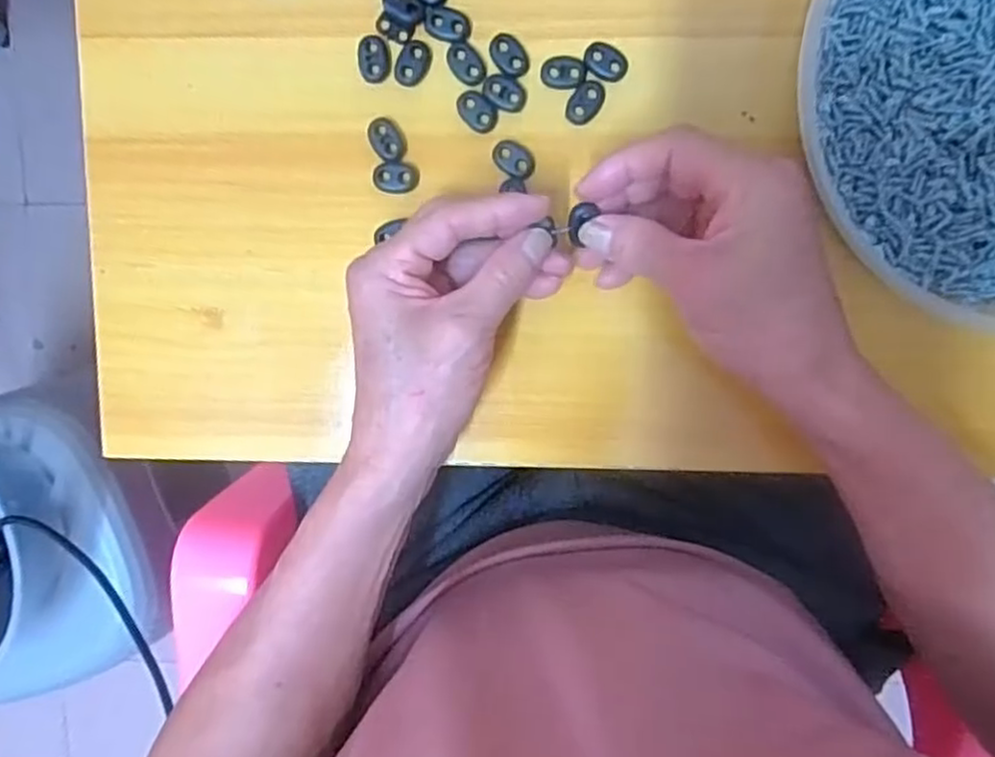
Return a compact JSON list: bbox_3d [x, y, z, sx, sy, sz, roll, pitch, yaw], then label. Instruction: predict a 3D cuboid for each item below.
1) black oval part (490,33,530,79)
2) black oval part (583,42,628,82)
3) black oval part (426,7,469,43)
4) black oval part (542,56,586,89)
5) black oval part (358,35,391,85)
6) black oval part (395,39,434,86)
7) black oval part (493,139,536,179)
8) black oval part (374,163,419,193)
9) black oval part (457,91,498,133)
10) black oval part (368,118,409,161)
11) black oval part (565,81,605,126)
[{"bbox_3d":[0.006,-0.159,0.345,0.015,0.004,0.022,-35,95,7],"label":"black oval part"},{"bbox_3d":[0.054,-0.155,0.343,0.021,0.004,0.016,21,98,0],"label":"black oval part"},{"bbox_3d":[-0.024,-0.174,0.343,0.022,0.004,0.015,14,98,1],"label":"black oval part"},{"bbox_3d":[0.032,-0.150,0.343,0.021,0.004,0.015,4,98,2],"label":"black oval part"},{"bbox_3d":[-0.061,-0.158,0.345,0.015,0.004,0.022,-7,98,4],"label":"black oval part"},{"bbox_3d":[-0.042,-0.156,0.345,0.016,0.004,0.022,28,98,-1],"label":"black oval part"},{"bbox_3d":[0.008,-0.110,0.351,0.022,0.004,0.015,34,98,-2],"label":"black oval part"},{"bbox_3d":[-0.051,-0.101,0.353,0.022,0.004,0.014,2,98,2],"label":"black oval part"},{"bbox_3d":[-0.010,-0.133,0.347,0.022,0.004,0.015,38,98,-3],"label":"black oval part"},{"bbox_3d":[-0.055,-0.120,0.350,0.017,0.004,0.022,-32,95,6],"label":"black oval part"},{"bbox_3d":[0.044,-0.137,0.346,0.014,0.004,0.023,35,98,-2],"label":"black oval part"}]

